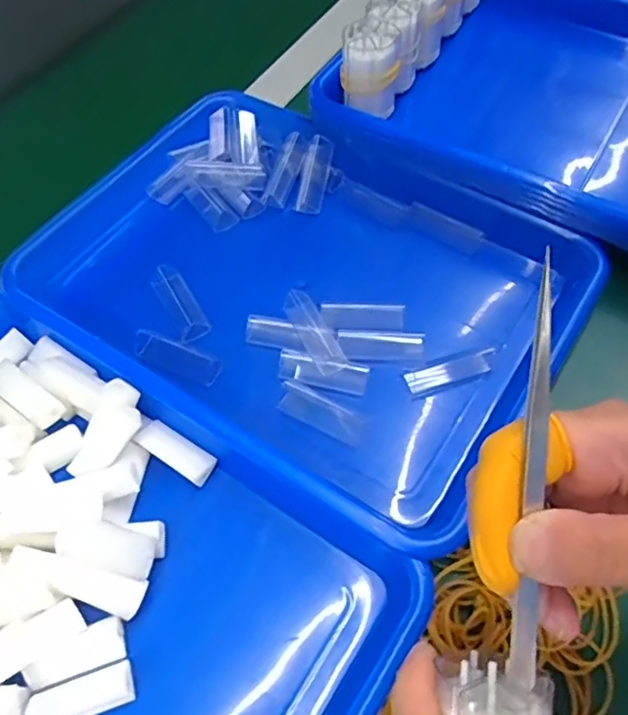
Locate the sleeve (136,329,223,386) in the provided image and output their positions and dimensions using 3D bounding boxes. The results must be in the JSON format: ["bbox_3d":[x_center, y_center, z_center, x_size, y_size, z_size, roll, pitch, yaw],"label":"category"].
[{"bbox_3d":[-0.085,0.000,0.373,0.054,0.011,0.017,18,61,13],"label":"sleeve"}]

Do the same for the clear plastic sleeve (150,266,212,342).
[{"bbox_3d":[-0.087,-0.036,0.390,0.019,0.011,0.055,-27,61,-13],"label":"clear plastic sleeve"}]

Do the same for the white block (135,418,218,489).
[{"bbox_3d":[-0.078,0.054,0.346,0.046,0.012,0.019,29,64,19],"label":"white block"}]

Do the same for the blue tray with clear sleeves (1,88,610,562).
[{"bbox_3d":[-0.011,-0.052,0.412,0.341,0.054,0.241,29,64,19],"label":"blue tray with clear sleeves"}]

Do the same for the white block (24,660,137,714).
[{"bbox_3d":[-0.108,0.158,0.281,0.047,0.009,0.017,-19,60,-9],"label":"white block"}]

